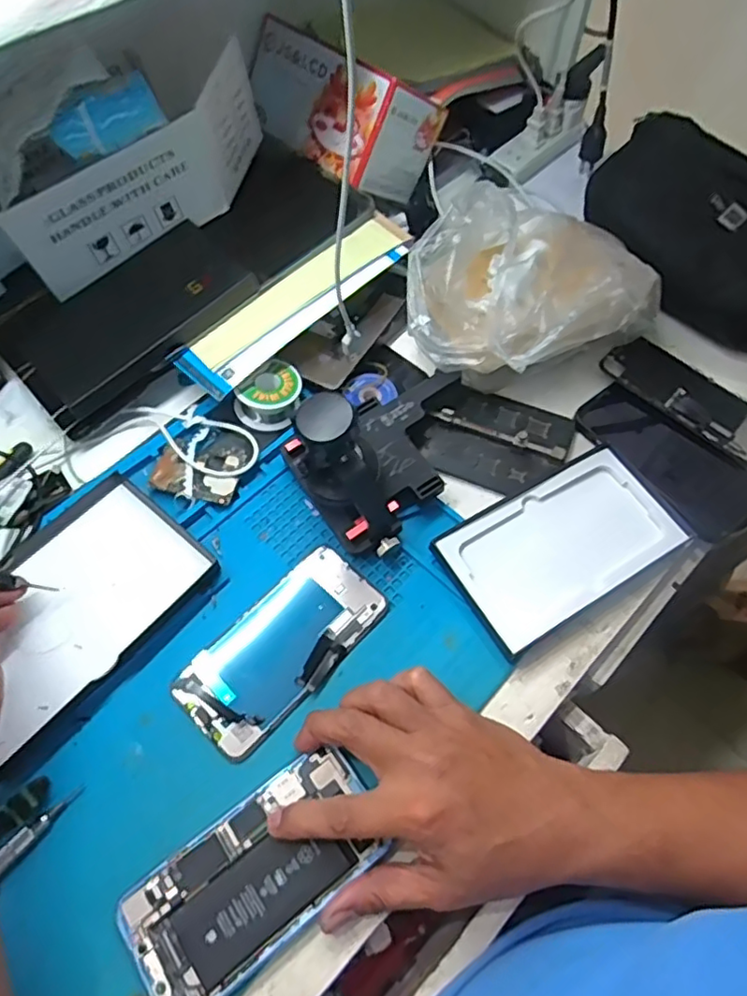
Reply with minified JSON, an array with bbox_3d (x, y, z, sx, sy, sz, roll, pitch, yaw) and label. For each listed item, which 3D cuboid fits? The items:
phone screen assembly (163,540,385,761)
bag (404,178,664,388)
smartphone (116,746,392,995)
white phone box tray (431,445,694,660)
[{"bbox_3d":[-0.061,0.098,0.408,0.071,0.009,0.143,40,68,19],"label":"phone screen assembly"},{"bbox_3d":[0.118,-0.152,0.482,0.152,0.116,0.159,41,68,19],"label":"bag"},{"bbox_3d":[-0.067,0.215,0.347,0.146,0.006,0.073,-34,67,-18],"label":"smartphone"},{"bbox_3d":[0.136,0.030,0.443,0.171,0.018,0.099,-29,66,-16],"label":"white phone box tray"}]

